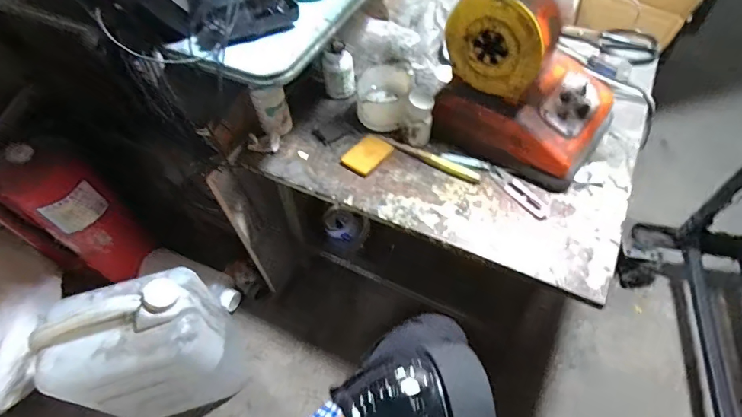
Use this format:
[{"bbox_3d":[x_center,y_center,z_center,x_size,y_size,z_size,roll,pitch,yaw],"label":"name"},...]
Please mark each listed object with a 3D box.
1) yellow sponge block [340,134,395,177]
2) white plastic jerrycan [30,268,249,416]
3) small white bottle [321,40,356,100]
[{"bbox_3d":[-0.006,-0.082,0.644,0.049,0.008,0.073,33,63,23],"label":"yellow sponge block"},{"bbox_3d":[-0.363,0.232,0.707,0.230,0.286,0.153,-19,56,-9],"label":"white plastic jerrycan"},{"bbox_3d":[-0.054,-0.233,0.713,0.049,0.076,0.059,-3,55,1],"label":"small white bottle"}]

